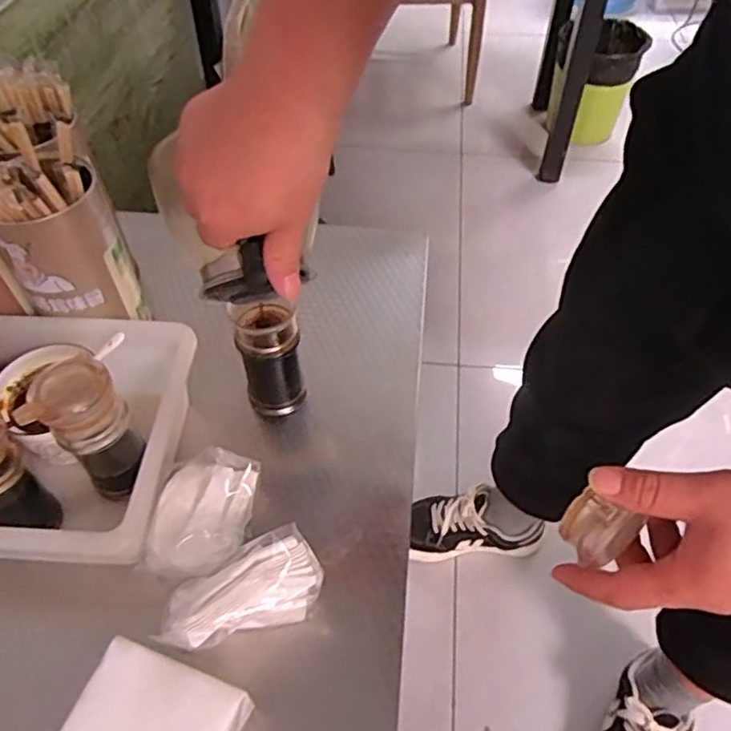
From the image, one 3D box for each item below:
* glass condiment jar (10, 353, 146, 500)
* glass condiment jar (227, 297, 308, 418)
[{"bbox_3d":[-0.224,0.056,0.515,0.062,0.117,0.070,32,58,23],"label":"glass condiment jar"},{"bbox_3d":[-0.087,-0.008,0.578,0.054,0.110,0.058,0,51,0],"label":"glass condiment jar"}]

